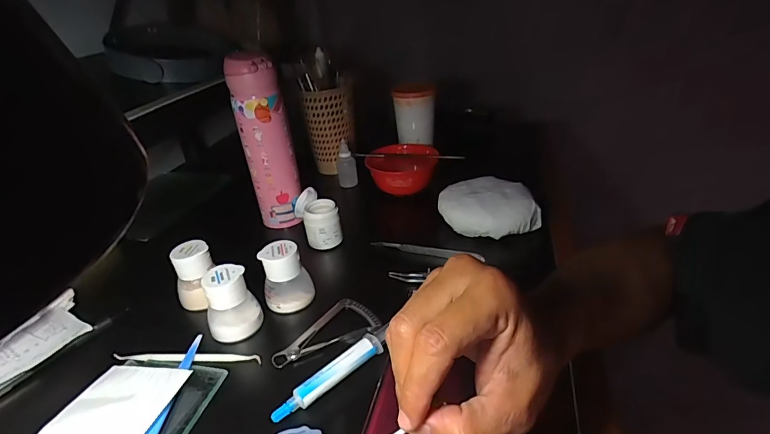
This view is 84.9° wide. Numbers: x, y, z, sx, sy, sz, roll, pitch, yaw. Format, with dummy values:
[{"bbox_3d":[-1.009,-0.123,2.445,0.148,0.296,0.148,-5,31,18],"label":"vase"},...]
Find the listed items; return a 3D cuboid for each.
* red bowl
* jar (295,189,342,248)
[{"bbox_3d":[0.028,-0.076,0.645,0.100,0.046,0.122,3,29,10],"label":"red bowl"},{"bbox_3d":[-0.087,0.002,0.546,0.046,0.056,0.078,-12,30,-17],"label":"jar"}]

